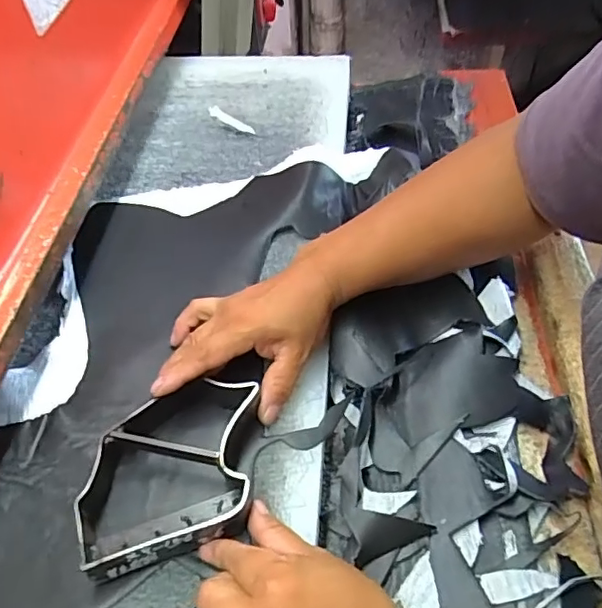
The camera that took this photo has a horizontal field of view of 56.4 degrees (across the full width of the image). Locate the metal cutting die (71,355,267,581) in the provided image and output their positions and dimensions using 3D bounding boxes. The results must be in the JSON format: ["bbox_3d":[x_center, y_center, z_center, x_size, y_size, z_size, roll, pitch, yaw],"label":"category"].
[{"bbox_3d":[-0.081,0.107,0.389,0.140,0.038,0.119,-16,52,-12],"label":"metal cutting die"}]

